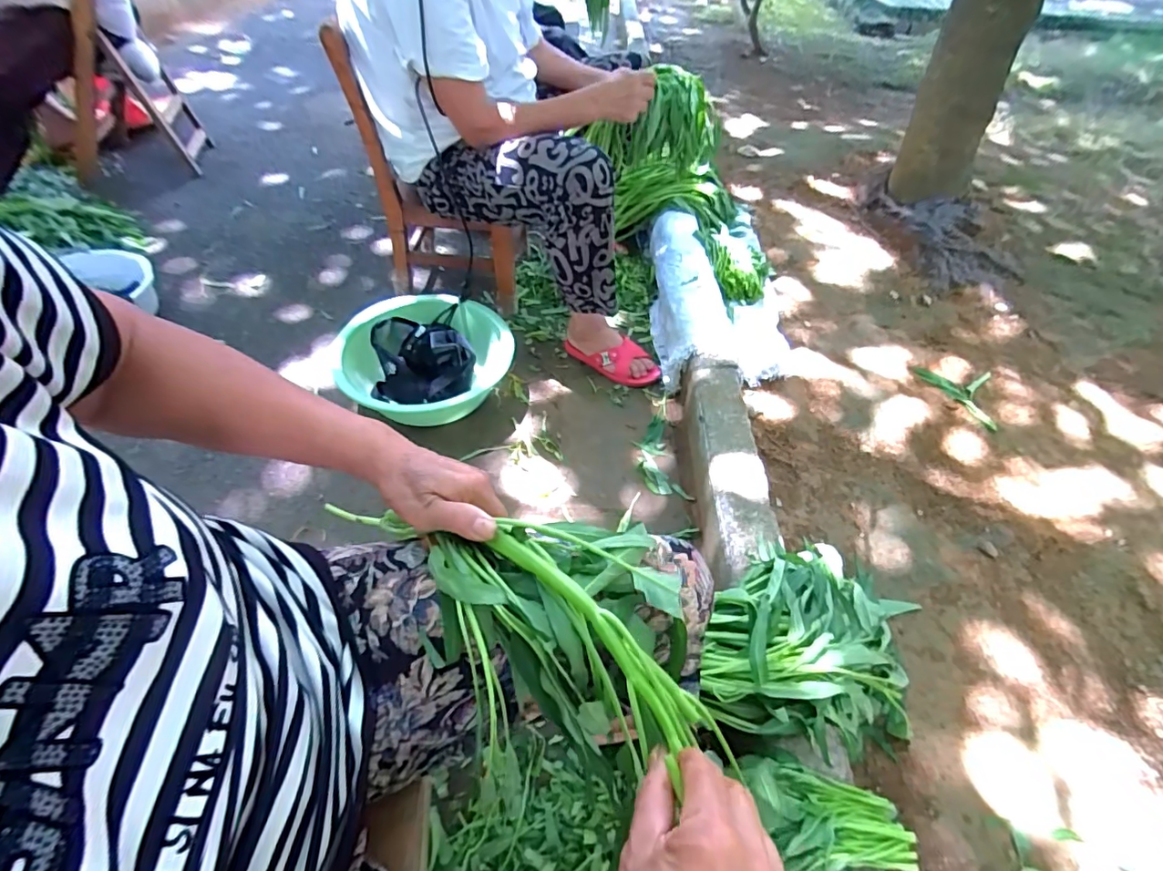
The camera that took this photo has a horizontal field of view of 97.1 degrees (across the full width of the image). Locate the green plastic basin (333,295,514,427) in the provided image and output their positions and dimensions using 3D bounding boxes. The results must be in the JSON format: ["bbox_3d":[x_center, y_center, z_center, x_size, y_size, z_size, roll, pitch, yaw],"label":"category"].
[{"bbox_3d":[-0.327,-0.156,1.071,0.312,0.116,0.329,1,51,-1],"label":"green plastic basin"}]

